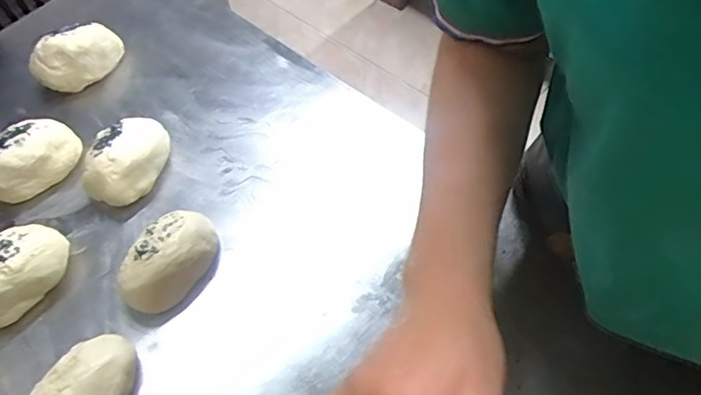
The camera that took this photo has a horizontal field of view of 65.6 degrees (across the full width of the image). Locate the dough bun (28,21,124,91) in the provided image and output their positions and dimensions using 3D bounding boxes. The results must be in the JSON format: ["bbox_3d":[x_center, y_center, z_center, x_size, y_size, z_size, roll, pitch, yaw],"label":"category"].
[{"bbox_3d":[-0.283,-0.149,0.564,0.049,0.043,0.089,36,66,21],"label":"dough bun"}]

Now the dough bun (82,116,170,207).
[{"bbox_3d":[-0.203,-0.036,0.498,0.055,0.046,0.086,16,60,11],"label":"dough bun"}]

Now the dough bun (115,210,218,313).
[{"bbox_3d":[-0.147,0.051,0.446,0.049,0.052,0.091,34,65,21],"label":"dough bun"}]

